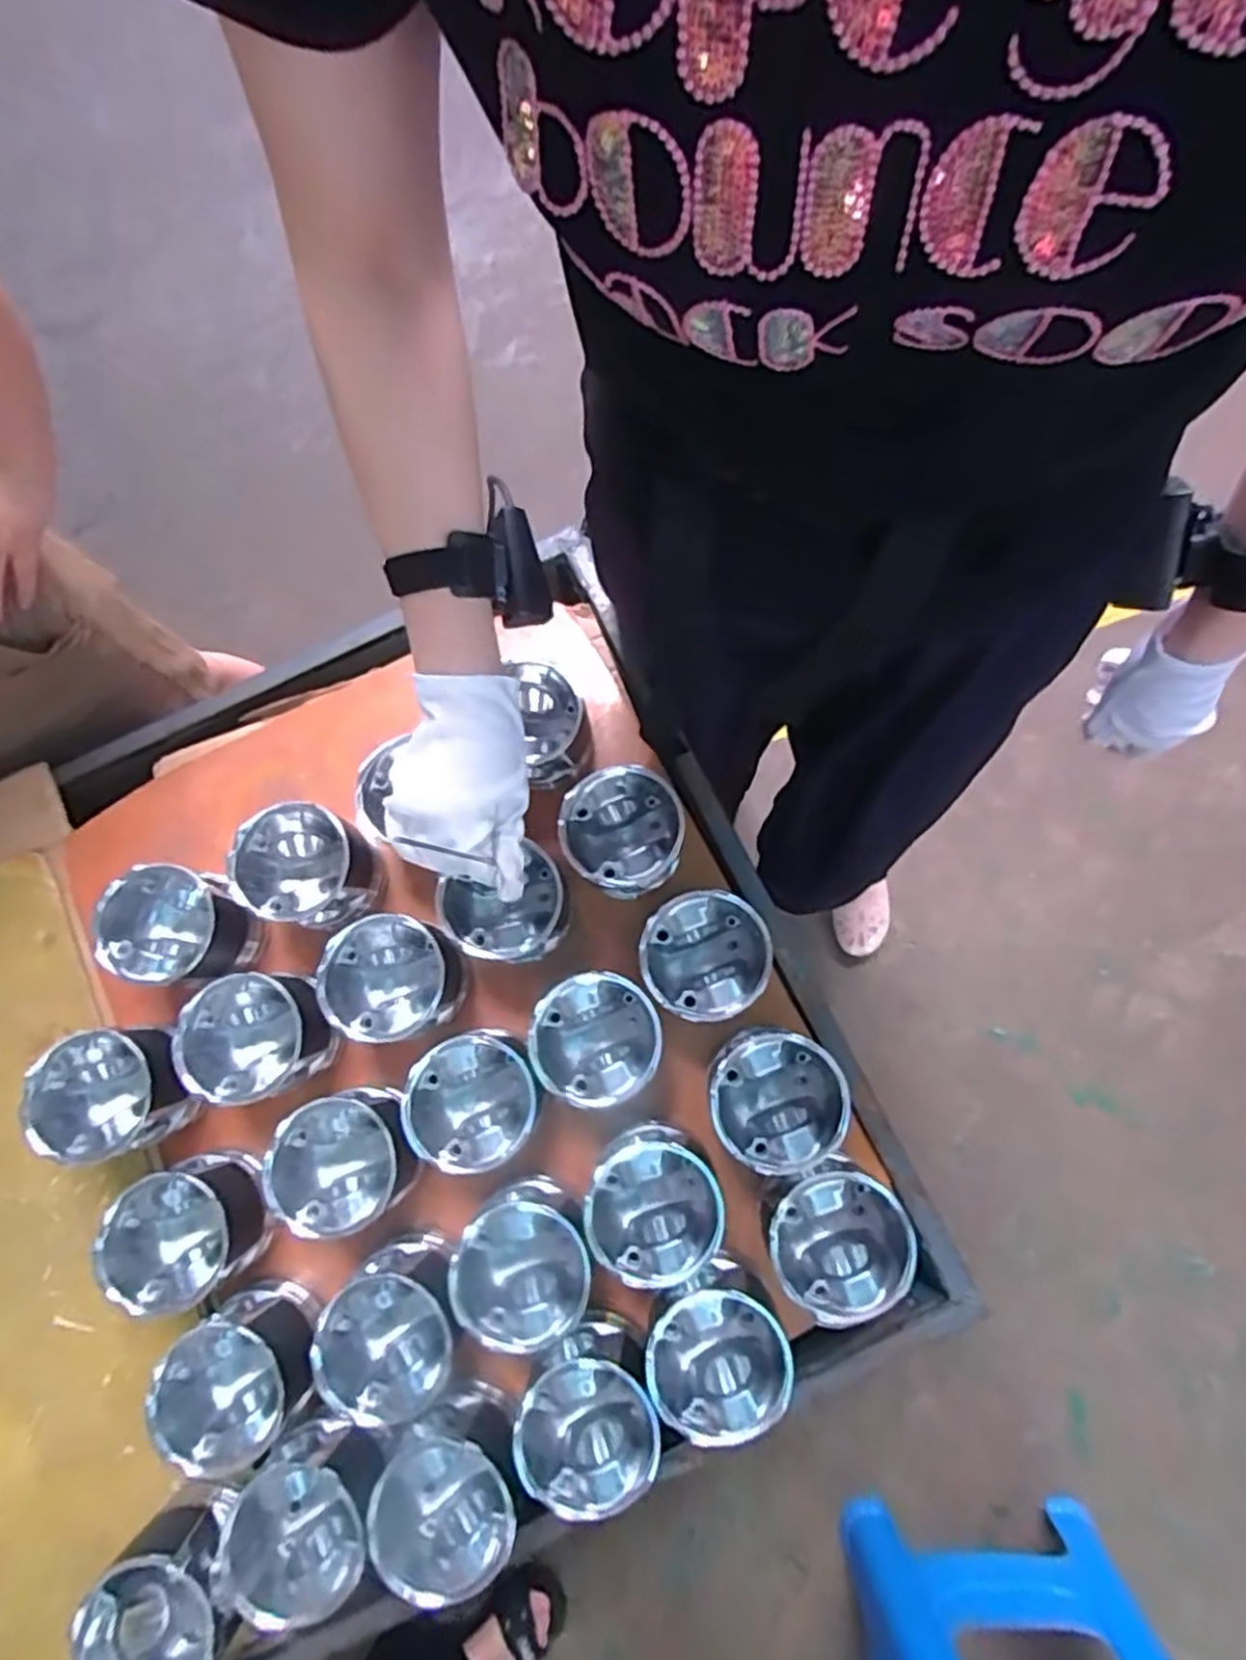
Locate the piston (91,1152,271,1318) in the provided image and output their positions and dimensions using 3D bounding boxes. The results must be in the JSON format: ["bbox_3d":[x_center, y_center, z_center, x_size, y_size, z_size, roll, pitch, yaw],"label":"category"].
[{"bbox_3d":[-0.318,0.298,0.569,0.092,0.096,0.089,-1,79,3],"label":"piston"}]

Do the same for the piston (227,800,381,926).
[{"bbox_3d":[-0.256,0.034,0.620,0.092,0.088,0.089,-1,79,3],"label":"piston"}]

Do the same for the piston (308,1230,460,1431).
[{"bbox_3d":[-0.158,0.357,0.552,0.096,0.098,0.095,12,80,5],"label":"piston"}]

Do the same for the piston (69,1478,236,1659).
[{"bbox_3d":[-0.305,0.519,0.520,0.089,0.101,0.089,-1,79,3],"label":"piston"}]

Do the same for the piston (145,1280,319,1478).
[{"bbox_3d":[-0.272,0.389,0.551,0.091,0.104,0.094,-1,79,3],"label":"piston"}]

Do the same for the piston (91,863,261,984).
[{"bbox_3d":[-0.353,0.080,0.617,0.101,0.085,0.090,14,81,5],"label":"piston"}]

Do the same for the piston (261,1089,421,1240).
[{"bbox_3d":[-0.205,0.250,0.578,0.101,0.093,0.092,-1,79,3],"label":"piston"}]

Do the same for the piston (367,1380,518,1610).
[{"bbox_3d":[-0.115,0.455,0.532,0.092,0.108,0.098,0,80,3],"label":"piston"}]

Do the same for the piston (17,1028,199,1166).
[{"bbox_3d":[-0.390,0.205,0.588,0.097,0.089,0.089,-1,79,3],"label":"piston"}]

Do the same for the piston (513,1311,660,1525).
[{"bbox_3d":[-0.021,0.406,0.542,0.095,0.094,0.101,9,80,5],"label":"piston"}]

